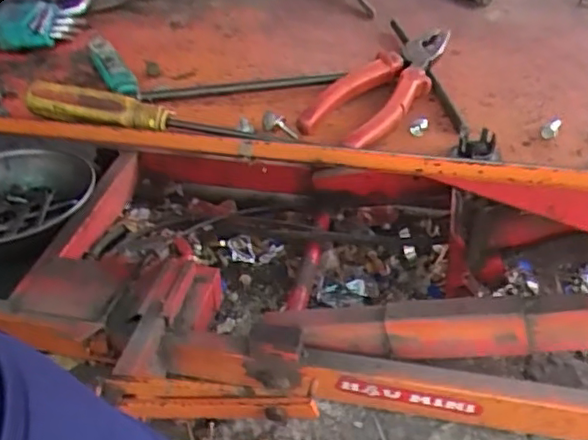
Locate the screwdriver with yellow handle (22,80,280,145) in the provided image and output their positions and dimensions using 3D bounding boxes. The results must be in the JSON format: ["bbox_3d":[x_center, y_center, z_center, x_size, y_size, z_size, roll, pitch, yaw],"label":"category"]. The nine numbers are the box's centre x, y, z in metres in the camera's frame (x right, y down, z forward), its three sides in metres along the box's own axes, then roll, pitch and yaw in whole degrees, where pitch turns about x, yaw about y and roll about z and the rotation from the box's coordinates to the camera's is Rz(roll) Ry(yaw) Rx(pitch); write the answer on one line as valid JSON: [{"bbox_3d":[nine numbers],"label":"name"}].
[{"bbox_3d":[-0.106,-0.078,0.461,0.201,0.025,0.021,8,41,13],"label":"screwdriver with yellow handle"}]

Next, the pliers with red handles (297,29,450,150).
[{"bbox_3d":[0.071,-0.111,0.496,0.064,0.026,0.168,23,45,27],"label":"pliers with red handles"}]

